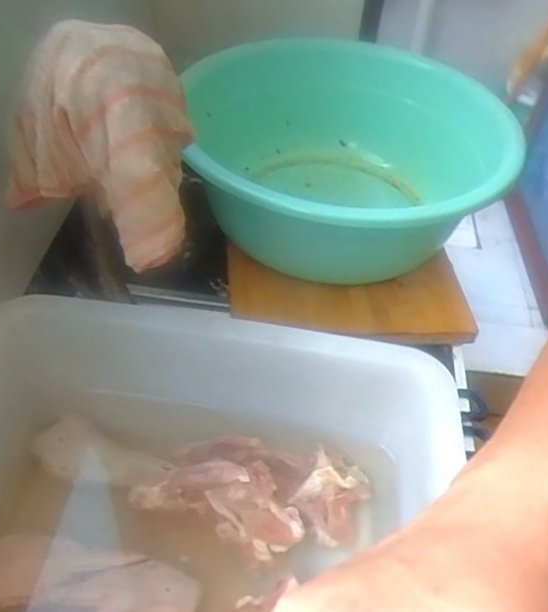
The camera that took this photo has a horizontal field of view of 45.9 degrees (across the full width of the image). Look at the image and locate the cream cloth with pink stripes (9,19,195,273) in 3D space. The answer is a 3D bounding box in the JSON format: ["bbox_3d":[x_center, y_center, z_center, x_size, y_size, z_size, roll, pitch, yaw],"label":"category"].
[{"bbox_3d":[-0.136,-0.125,0.493,0.139,0.122,0.152,-5,47,-10],"label":"cream cloth with pink stripes"}]

